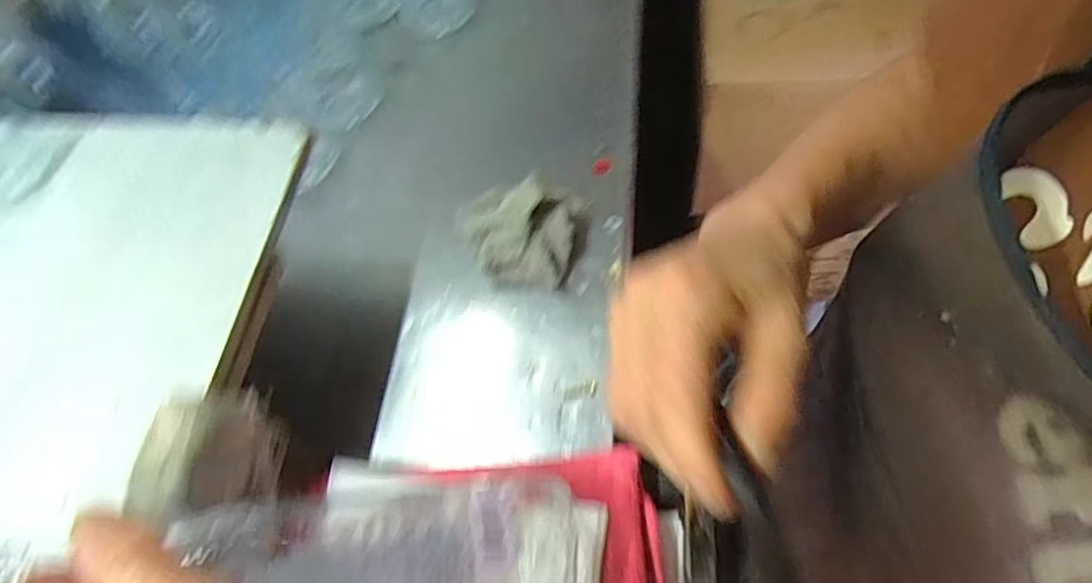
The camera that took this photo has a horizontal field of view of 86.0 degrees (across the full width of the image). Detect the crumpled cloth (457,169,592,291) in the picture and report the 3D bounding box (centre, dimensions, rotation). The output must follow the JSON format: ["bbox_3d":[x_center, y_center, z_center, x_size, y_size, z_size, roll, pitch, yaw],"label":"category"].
[{"bbox_3d":[-0.018,-0.044,0.424,0.093,0.042,0.065,4,62,6],"label":"crumpled cloth"}]

